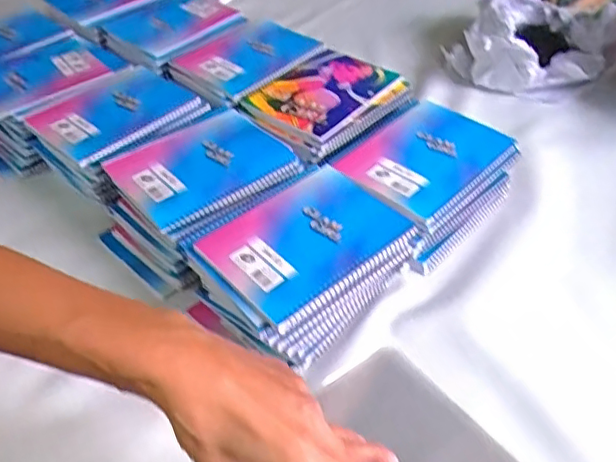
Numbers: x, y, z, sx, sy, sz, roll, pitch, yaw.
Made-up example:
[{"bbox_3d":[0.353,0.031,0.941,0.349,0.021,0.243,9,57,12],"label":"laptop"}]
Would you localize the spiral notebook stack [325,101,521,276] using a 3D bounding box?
[{"bbox_3d":[0.142,-0.068,0.754,0.176,0.097,0.210,34,55,31],"label":"spiral notebook stack"}]

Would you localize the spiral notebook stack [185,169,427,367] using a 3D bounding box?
[{"bbox_3d":[-0.007,0.036,0.653,0.217,0.096,0.172,-31,51,-26],"label":"spiral notebook stack"}]

